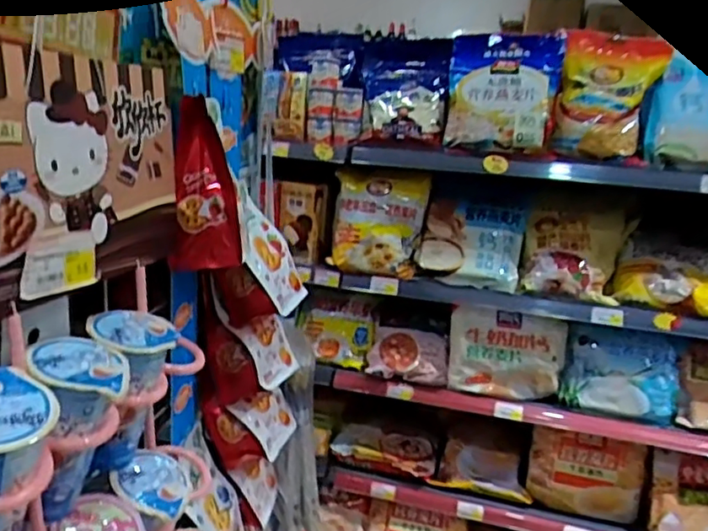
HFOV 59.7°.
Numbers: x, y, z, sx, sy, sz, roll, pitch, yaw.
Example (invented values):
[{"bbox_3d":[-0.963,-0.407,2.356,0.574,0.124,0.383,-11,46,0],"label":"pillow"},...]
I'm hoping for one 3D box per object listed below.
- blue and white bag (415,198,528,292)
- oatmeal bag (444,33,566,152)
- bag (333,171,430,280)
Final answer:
[{"bbox_3d":[0.321,-0.064,1.704,0.276,0.220,0.100,10,15,19],"label":"blue and white bag"},{"bbox_3d":[0.394,-0.465,1.625,0.286,0.346,0.080,3,-16,18],"label":"oatmeal bag"},{"bbox_3d":[0.070,-0.121,1.732,0.251,0.275,0.092,7,14,9],"label":"bag"}]

